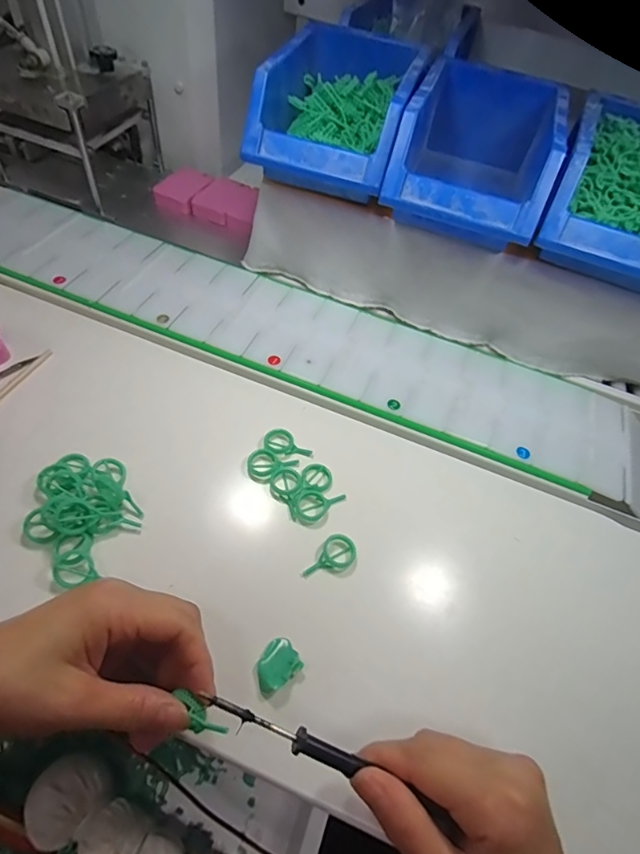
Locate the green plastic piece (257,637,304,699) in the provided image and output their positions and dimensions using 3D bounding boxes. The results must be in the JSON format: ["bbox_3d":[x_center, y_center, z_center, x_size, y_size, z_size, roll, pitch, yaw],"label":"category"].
[{"bbox_3d":[-0.027,0.143,0.279,0.028,0.006,0.023,-30,63,-26],"label":"green plastic piece"}]

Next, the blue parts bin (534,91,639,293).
[{"bbox_3d":[0.257,-0.192,0.385,0.125,0.077,0.171,23,54,9],"label":"blue parts bin"}]

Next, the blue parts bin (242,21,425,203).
[{"bbox_3d":[0.020,-0.286,0.423,0.122,0.077,0.178,18,54,6],"label":"blue parts bin"}]

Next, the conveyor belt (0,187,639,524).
[{"bbox_3d":[-0.012,-0.084,0.454,0.844,0.040,0.142,21,54,8],"label":"conveyor belt"}]

